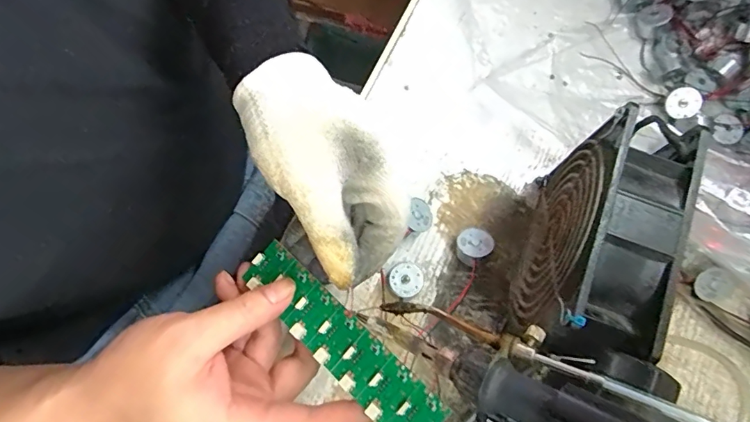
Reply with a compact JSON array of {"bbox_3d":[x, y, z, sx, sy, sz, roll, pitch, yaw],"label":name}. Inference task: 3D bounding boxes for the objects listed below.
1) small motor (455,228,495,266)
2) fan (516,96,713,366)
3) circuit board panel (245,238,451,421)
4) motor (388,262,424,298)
[{"bbox_3d":[0.068,0.024,0.322,0.023,0.017,0.022,0,76,-1],"label":"small motor"},{"bbox_3d":[0.118,0.021,0.269,0.050,0.121,0.129,23,77,6],"label":"fan"},{"bbox_3d":[-0.020,0.070,0.255,0.137,0.005,0.030,41,79,21],"label":"circuit board panel"},{"bbox_3d":[0.021,0.047,0.317,0.022,0.015,0.023,0,76,-1],"label":"motor"}]

